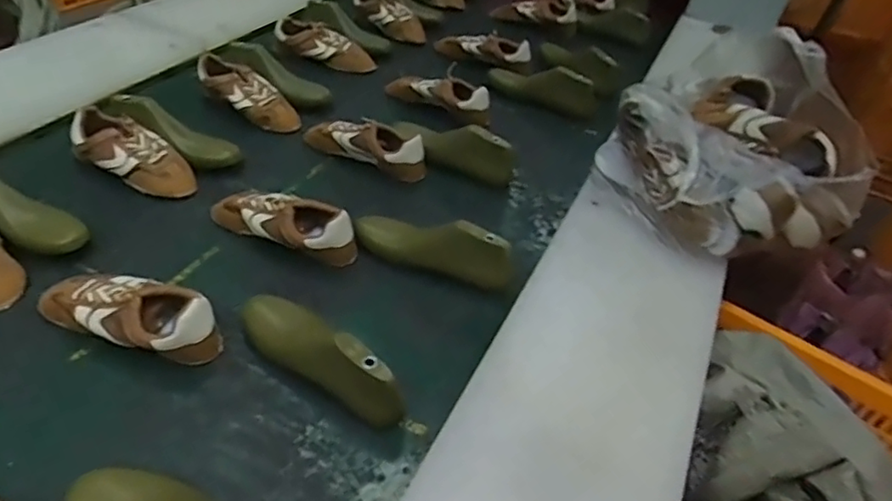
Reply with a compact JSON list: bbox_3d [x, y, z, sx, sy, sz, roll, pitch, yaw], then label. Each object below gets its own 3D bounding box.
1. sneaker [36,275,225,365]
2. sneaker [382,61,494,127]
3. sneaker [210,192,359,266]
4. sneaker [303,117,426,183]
[{"bbox_3d":[-0.375,0.074,0.731,0.231,0.071,0.094,14,41,10],"label":"sneaker"},{"bbox_3d":[-0.017,-0.317,1.234,0.238,0.081,0.072,23,43,15],"label":"sneaker"},{"bbox_3d":[-0.235,-0.043,0.881,0.218,0.069,0.079,23,43,18],"label":"sneaker"},{"bbox_3d":[-0.148,-0.190,1.076,0.240,0.067,0.067,22,43,14],"label":"sneaker"}]

